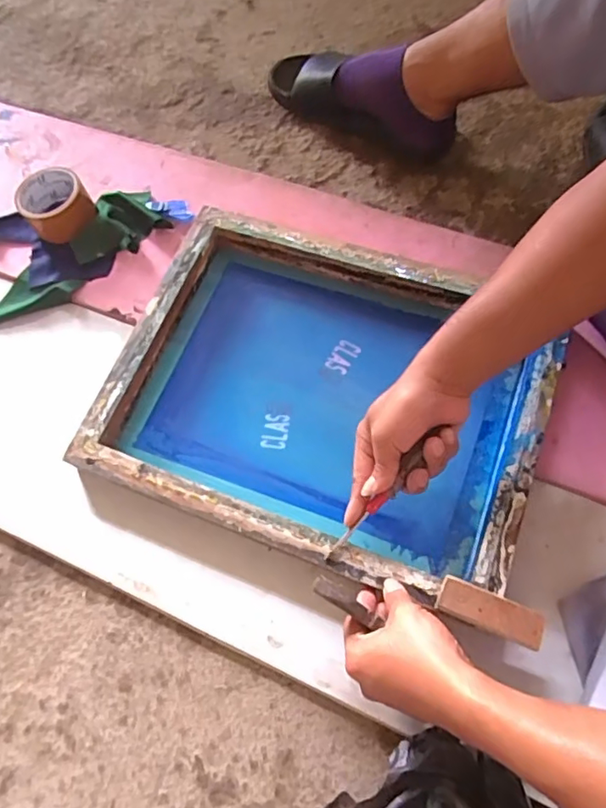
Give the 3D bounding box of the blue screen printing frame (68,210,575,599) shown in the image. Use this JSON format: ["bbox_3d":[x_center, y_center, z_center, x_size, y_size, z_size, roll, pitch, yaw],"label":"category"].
[{"bbox_3d":[0.023,-0.017,0.611,0.443,0.056,0.344,20,69,12],"label":"blue screen printing frame"}]

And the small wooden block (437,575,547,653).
[{"bbox_3d":[0.166,0.183,0.494,0.090,0.010,0.035,17,69,12],"label":"small wooden block"}]

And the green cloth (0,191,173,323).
[{"bbox_3d":[-0.306,-0.194,0.735,0.264,0.034,0.104,-40,70,-13],"label":"green cloth"}]

